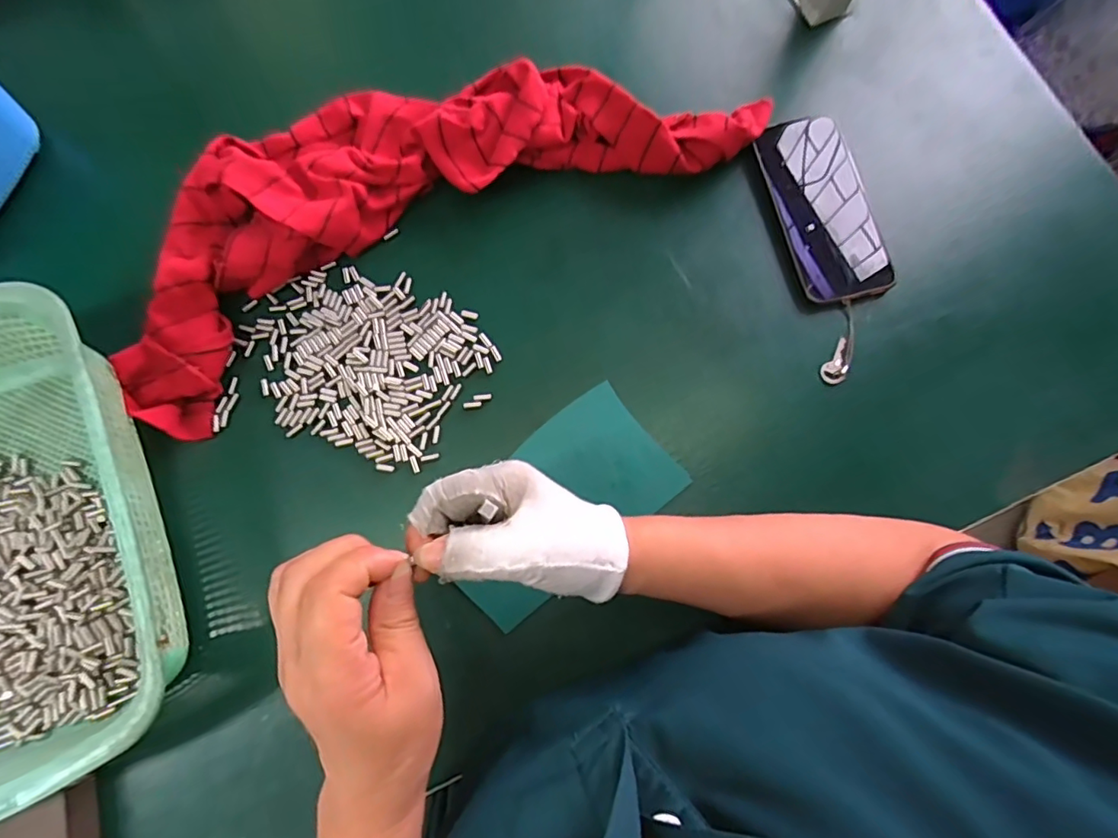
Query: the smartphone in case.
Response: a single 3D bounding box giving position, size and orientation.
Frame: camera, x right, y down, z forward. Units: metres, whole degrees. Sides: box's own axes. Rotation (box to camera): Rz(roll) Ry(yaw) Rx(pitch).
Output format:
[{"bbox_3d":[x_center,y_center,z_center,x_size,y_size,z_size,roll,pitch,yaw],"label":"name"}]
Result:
[{"bbox_3d":[0.214,-0.171,0.448,0.076,0.018,0.153,-15,78,-5],"label":"smartphone in case"}]

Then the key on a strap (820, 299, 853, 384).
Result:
[{"bbox_3d":[0.221,-0.058,0.430,0.018,0.008,0.066,22,77,3],"label":"key on a strap"}]

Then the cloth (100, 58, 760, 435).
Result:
[{"bbox_3d":[-0.098,-0.185,0.431,0.535,0.055,0.181,-28,79,-7],"label":"cloth"}]

